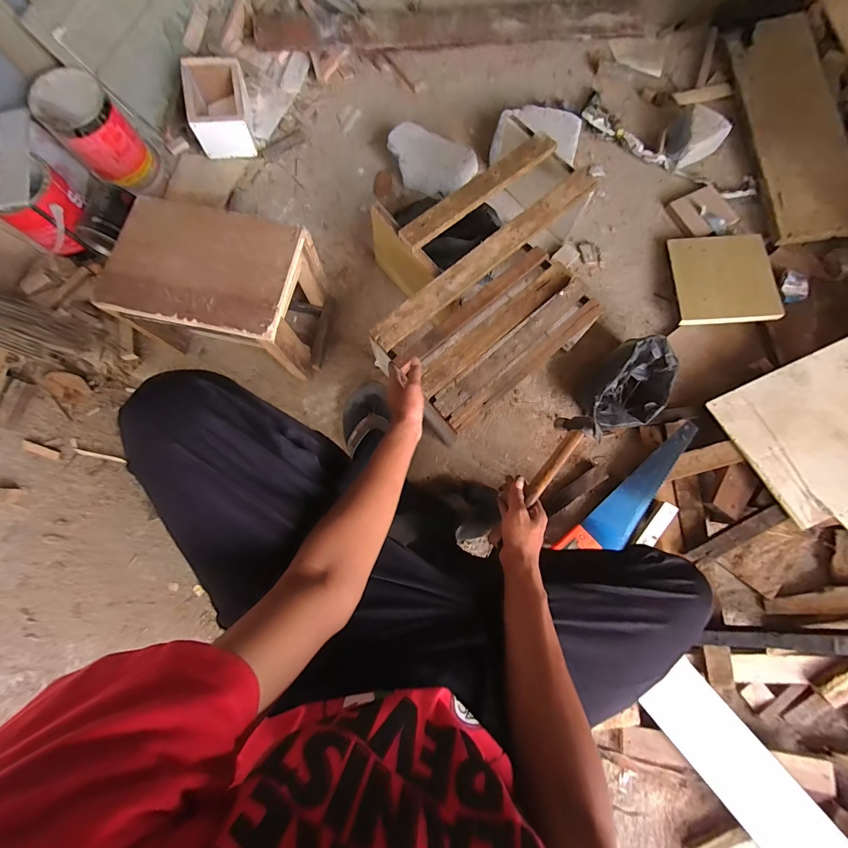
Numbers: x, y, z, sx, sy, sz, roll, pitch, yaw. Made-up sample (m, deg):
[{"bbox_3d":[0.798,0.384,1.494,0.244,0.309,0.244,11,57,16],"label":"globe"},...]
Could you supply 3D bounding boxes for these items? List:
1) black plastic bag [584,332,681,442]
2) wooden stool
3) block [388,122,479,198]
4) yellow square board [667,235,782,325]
[{"bbox_3d":[0.433,-0.078,0.741,0.137,0.091,0.215,34,81,8],"label":"black plastic bag"},{"bbox_3d":[-0.383,-0.247,0.732,0.330,0.224,0.233,9,78,3],"label":"wooden stool"},{"bbox_3d":[0.009,-0.626,0.873,0.200,0.097,0.100,21,79,6],"label":"block"},{"bbox_3d":[0.668,-0.331,0.816,0.192,0.019,0.230,2,70,11],"label":"yellow square board"}]

